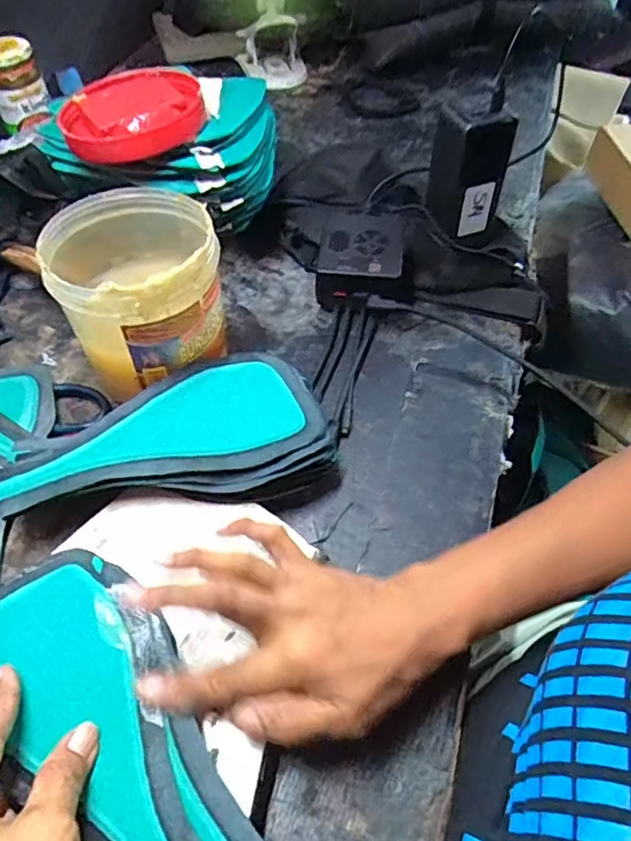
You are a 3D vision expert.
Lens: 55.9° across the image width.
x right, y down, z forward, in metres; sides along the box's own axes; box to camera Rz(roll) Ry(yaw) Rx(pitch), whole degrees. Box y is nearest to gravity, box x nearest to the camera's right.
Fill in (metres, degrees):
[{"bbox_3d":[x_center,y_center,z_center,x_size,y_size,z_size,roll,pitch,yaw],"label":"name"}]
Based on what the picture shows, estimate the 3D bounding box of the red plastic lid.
[{"bbox_3d":[-0.154,-0.261,0.499,0.117,0.028,0.107,0,52,1],"label":"red plastic lid"}]

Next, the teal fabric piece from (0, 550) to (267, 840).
[{"bbox_3d":[-0.103,0.162,0.296,0.094,0.013,0.221,-34,62,-25],"label":"teal fabric piece"}]

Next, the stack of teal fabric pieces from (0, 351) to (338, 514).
[{"bbox_3d":[-0.101,0.012,0.425,0.218,0.042,0.111,-7,55,-9],"label":"stack of teal fabric pieces"}]

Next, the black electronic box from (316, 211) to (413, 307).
[{"bbox_3d":[0.045,-0.143,0.540,0.080,0.052,0.084,6,52,5],"label":"black electronic box"}]

